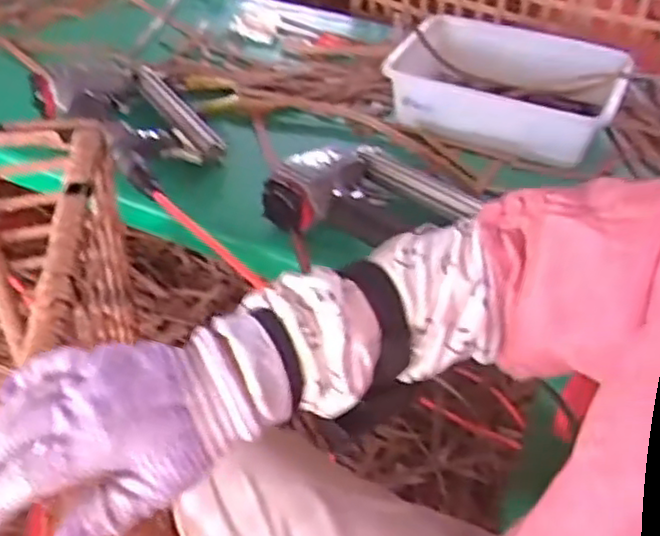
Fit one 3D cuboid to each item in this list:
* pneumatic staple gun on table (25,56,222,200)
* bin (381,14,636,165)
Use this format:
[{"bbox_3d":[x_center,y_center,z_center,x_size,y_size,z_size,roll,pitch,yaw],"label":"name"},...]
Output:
[{"bbox_3d":[-0.236,-0.186,0.843,0.152,0.059,0.266,-30,50,-31],"label":"pneumatic staple gun on table"},{"bbox_3d":[0.217,-0.228,0.868,0.264,0.075,0.210,15,43,16],"label":"bin"}]

